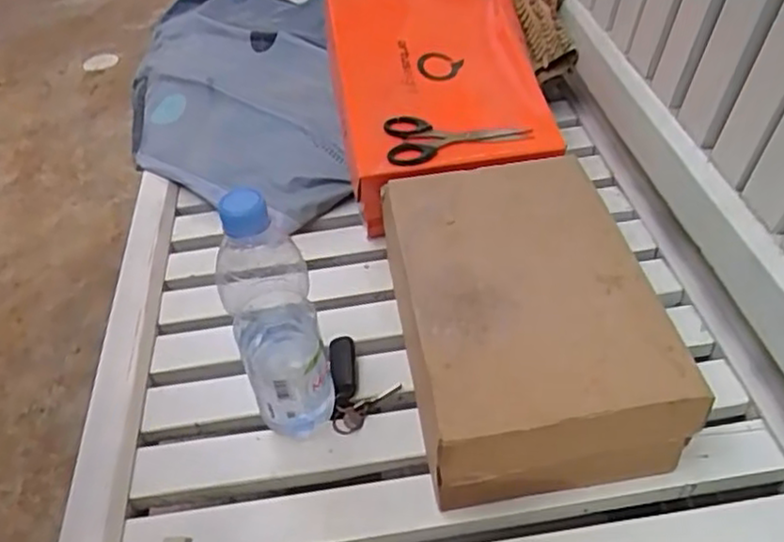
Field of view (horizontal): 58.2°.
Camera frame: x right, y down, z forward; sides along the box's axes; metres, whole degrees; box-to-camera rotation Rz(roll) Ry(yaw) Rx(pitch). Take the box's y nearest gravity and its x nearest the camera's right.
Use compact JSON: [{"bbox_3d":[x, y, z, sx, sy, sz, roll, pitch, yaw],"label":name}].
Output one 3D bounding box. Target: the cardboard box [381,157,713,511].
[{"bbox_3d":[0.108,0.037,0.621,0.199,0.111,0.314,-7,43,-3],"label":"cardboard box"}]

